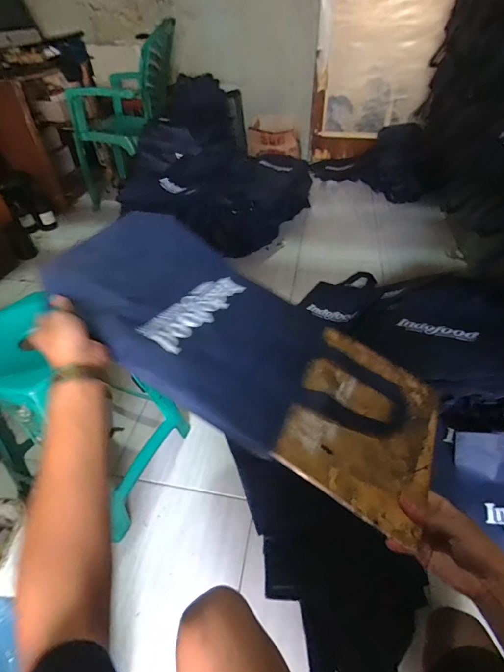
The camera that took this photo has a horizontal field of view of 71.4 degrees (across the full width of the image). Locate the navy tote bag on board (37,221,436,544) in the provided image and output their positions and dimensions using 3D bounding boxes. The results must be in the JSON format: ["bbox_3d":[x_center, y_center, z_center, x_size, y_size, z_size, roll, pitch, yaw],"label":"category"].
[{"bbox_3d":[-0.009,0.005,0.522,0.578,0.026,0.277,34,45,10],"label":"navy tote bag on board"}]

